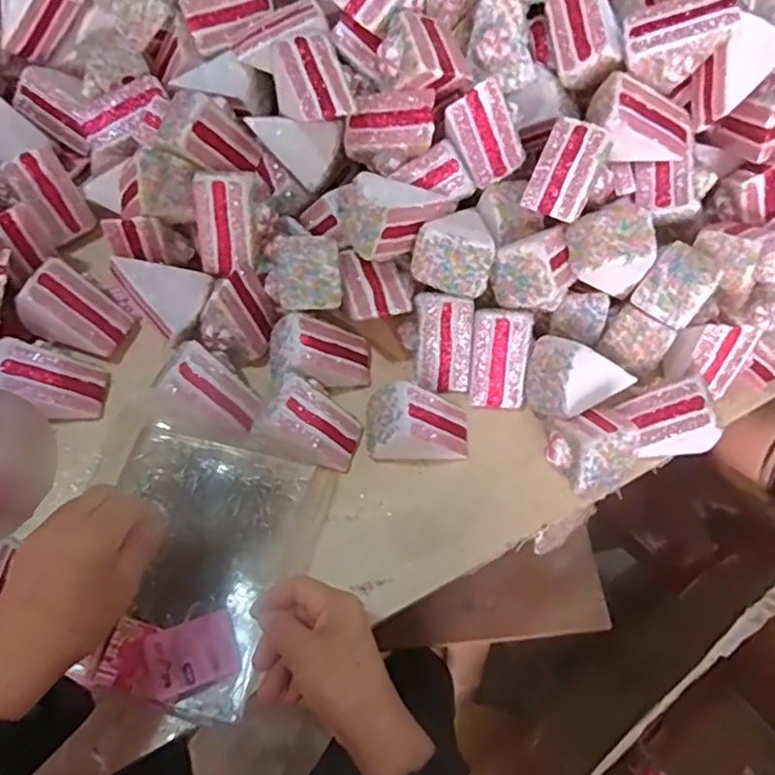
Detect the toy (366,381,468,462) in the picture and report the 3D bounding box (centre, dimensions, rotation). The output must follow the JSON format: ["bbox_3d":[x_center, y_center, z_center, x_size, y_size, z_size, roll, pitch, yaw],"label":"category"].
[{"bbox_3d":[0.029,0.033,0.526,0.091,0.064,0.056,1,63,-3],"label":"toy"}]

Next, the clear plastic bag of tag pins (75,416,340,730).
[{"bbox_3d":[-0.152,0.140,0.492,0.170,0.018,0.204,14,63,4],"label":"clear plastic bag of tag pins"}]

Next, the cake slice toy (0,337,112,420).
[{"bbox_3d":[-0.292,-0.006,0.526,0.076,0.058,0.060,8,63,0],"label":"cake slice toy"}]

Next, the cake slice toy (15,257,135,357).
[{"bbox_3d":[-0.280,-0.068,0.547,0.074,0.058,0.063,20,63,7],"label":"cake slice toy"}]

